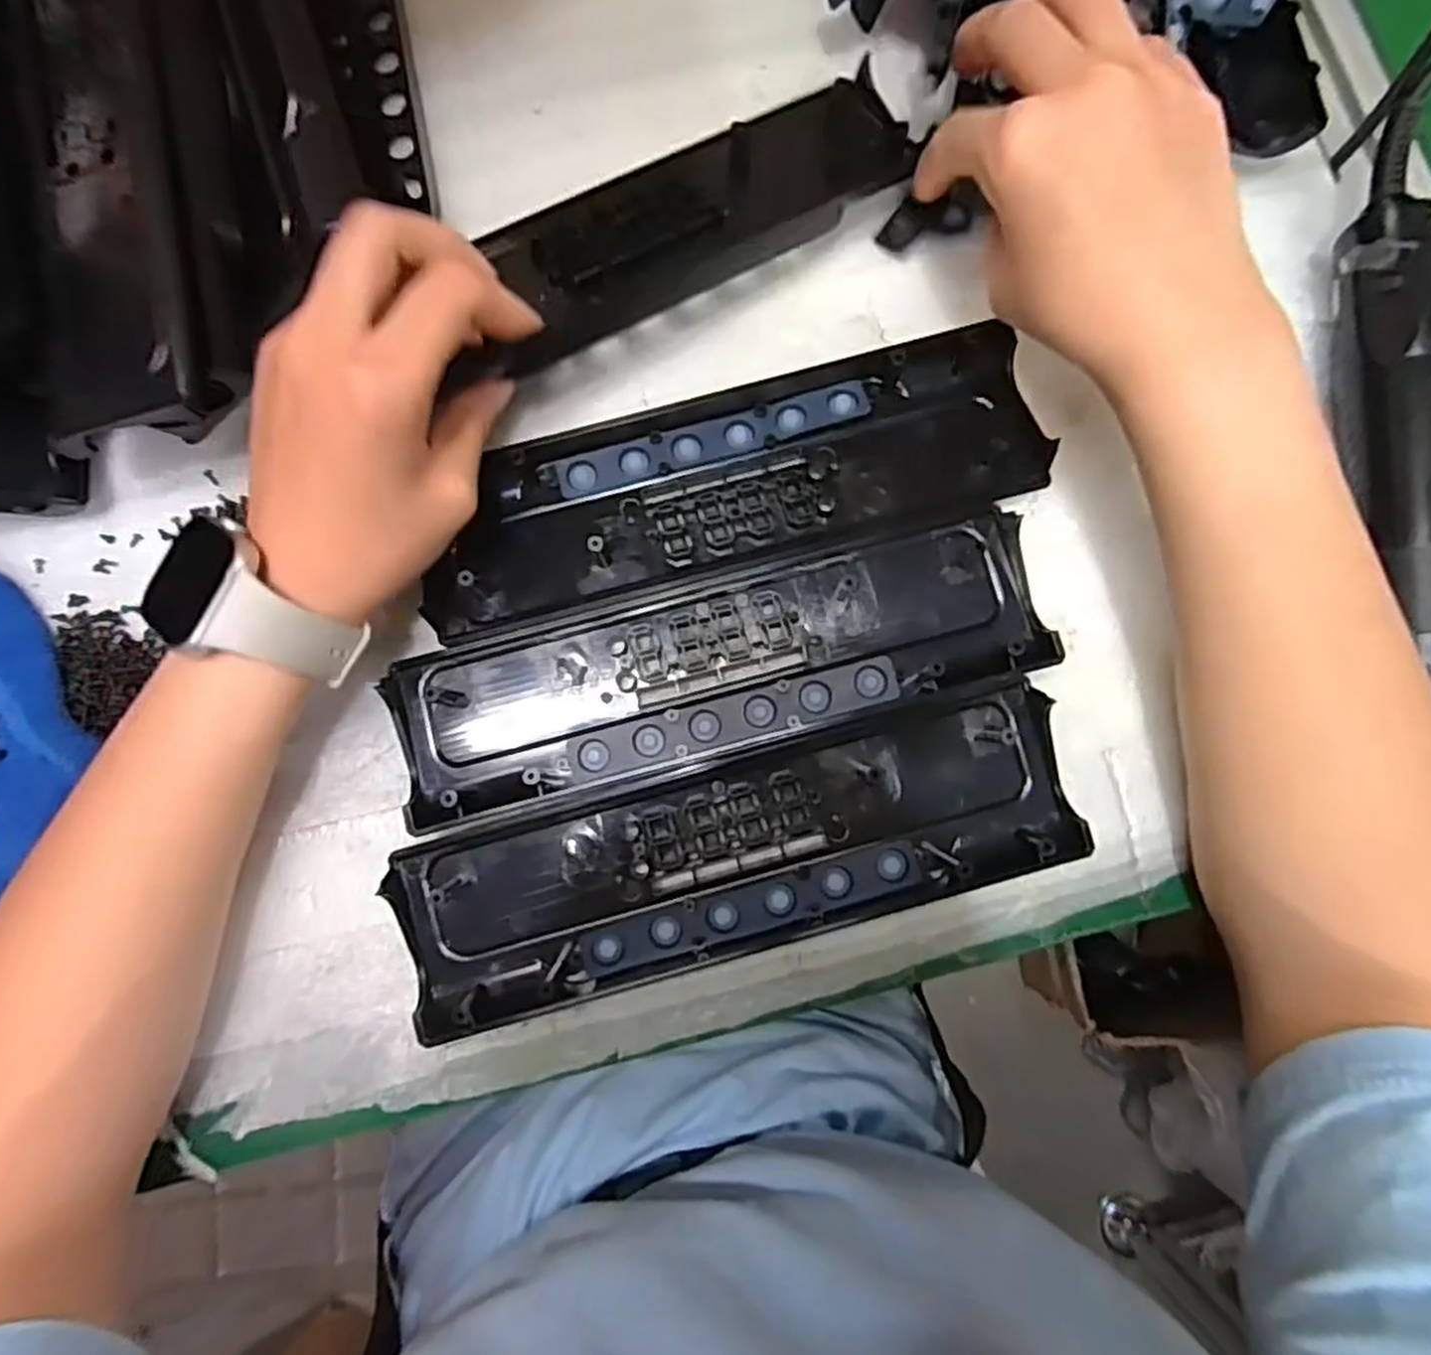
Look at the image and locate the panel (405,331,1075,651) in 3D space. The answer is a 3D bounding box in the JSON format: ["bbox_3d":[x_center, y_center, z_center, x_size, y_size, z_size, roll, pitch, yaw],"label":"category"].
[{"bbox_3d":[0.005,-0.080,0.309,0.243,0.016,0.072,-15,82,-1],"label":"panel"}]

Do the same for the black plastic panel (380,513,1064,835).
[{"bbox_3d":[0.002,-0.003,0.297,0.246,0.016,0.066,-14,82,-1],"label":"black plastic panel"}]

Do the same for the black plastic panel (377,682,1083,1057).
[{"bbox_3d":[0.009,0.067,0.289,0.246,0.018,0.068,-15,82,-1],"label":"black plastic panel"}]

